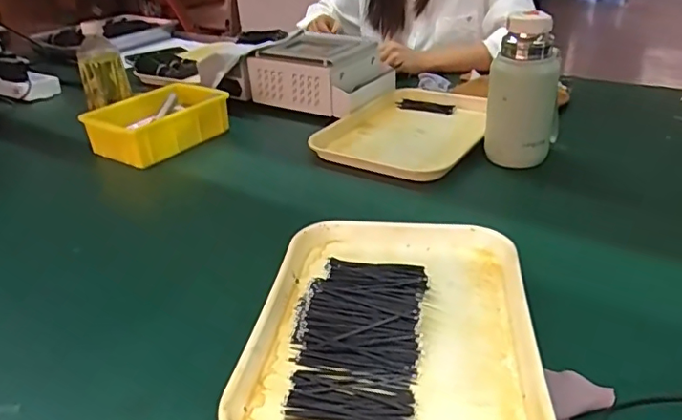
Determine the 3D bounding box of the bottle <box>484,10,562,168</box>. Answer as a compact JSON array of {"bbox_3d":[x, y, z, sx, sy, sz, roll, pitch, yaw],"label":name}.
[{"bbox_3d":[0.244,-0.158,0.727,0.069,0.186,0.076,22,38,36],"label":"bottle"}]

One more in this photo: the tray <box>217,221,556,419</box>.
[{"bbox_3d":[0.044,0.089,0.475,0.221,0.024,0.301,2,30,8],"label":"tray"}]

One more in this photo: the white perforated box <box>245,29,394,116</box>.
[{"bbox_3d":[-0.032,-0.246,0.996,0.221,0.100,0.163,18,36,32],"label":"white perforated box"}]

